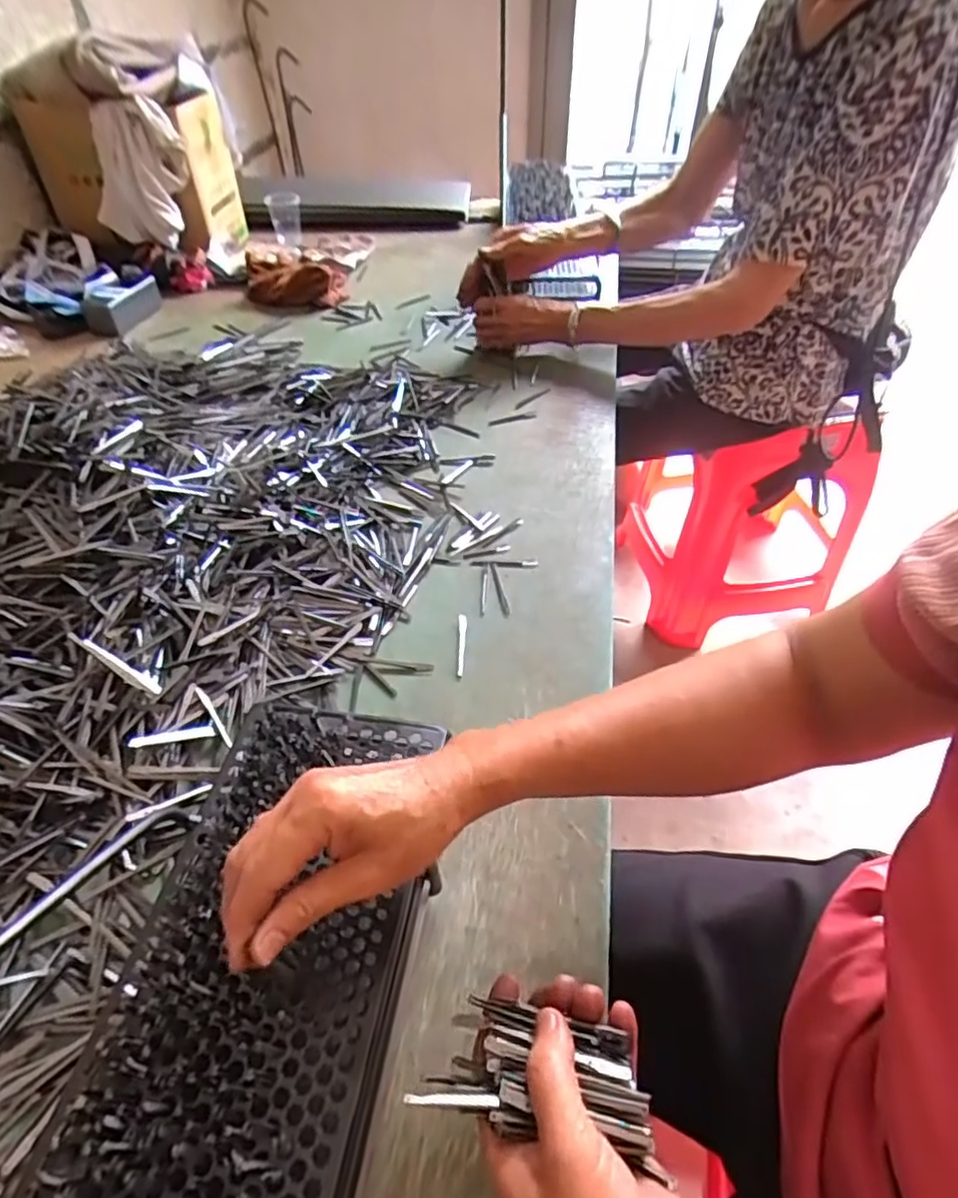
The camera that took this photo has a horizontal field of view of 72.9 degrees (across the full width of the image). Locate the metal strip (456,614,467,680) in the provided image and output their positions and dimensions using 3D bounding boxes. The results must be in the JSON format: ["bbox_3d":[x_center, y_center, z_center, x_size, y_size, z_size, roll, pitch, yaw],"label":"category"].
[{"bbox_3d":[-0.015,0.041,0.573,0.007,0.007,0.066,0,47,2],"label":"metal strip"}]

